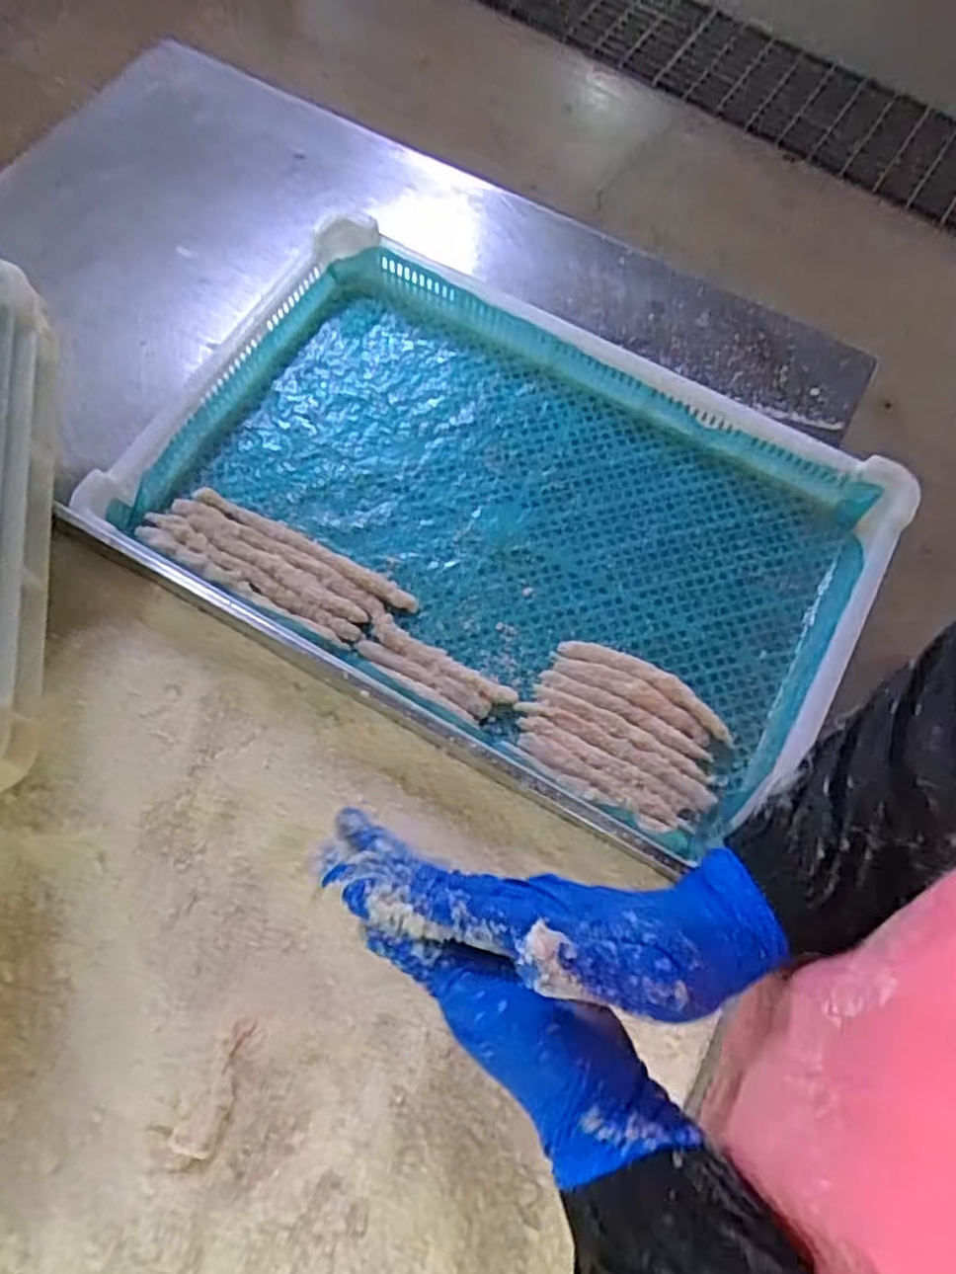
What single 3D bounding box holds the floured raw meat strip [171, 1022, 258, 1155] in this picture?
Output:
[{"bbox_3d":[-0.157,0.279,0.456,0.025,0.025,0.074,24,70,12],"label":"floured raw meat strip"}]

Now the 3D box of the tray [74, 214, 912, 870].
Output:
[{"bbox_3d":[0.023,-0.109,0.630,0.606,0.067,0.401,27,71,13],"label":"tray"}]

